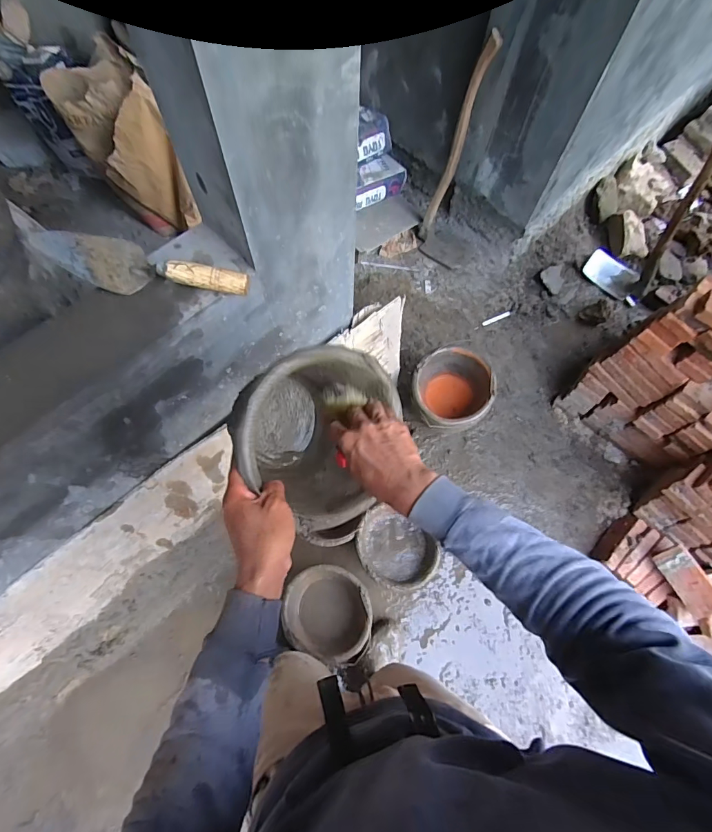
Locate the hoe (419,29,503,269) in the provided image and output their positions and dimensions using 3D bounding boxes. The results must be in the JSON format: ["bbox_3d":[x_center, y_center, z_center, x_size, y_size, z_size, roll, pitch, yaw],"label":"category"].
[{"bbox_3d":[0.397,-0.854,1.527,0.238,0.634,0.236,17,69,5],"label":"hoe"}]

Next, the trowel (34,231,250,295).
[{"bbox_3d":[-0.315,-0.230,0.635,0.307,0.057,0.084,6,68,1],"label":"trowel"}]

